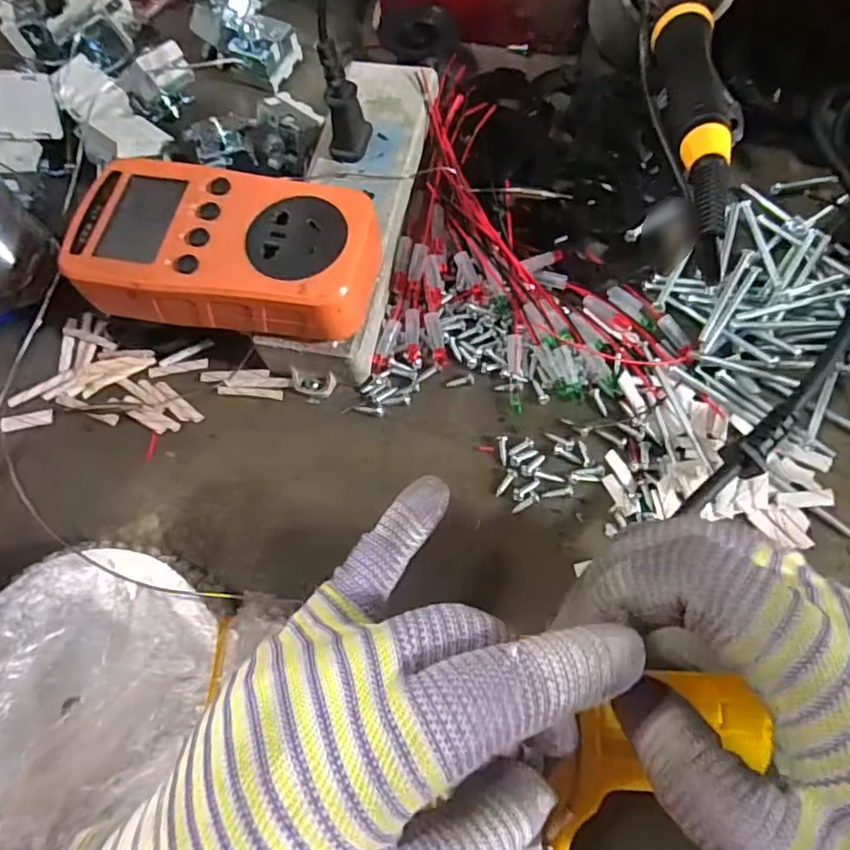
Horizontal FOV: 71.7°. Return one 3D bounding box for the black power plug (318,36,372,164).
[{"bbox_3d":[-0.038,-0.153,0.281,0.017,0.051,0.022,7,70,4],"label":"black power plug"}]

